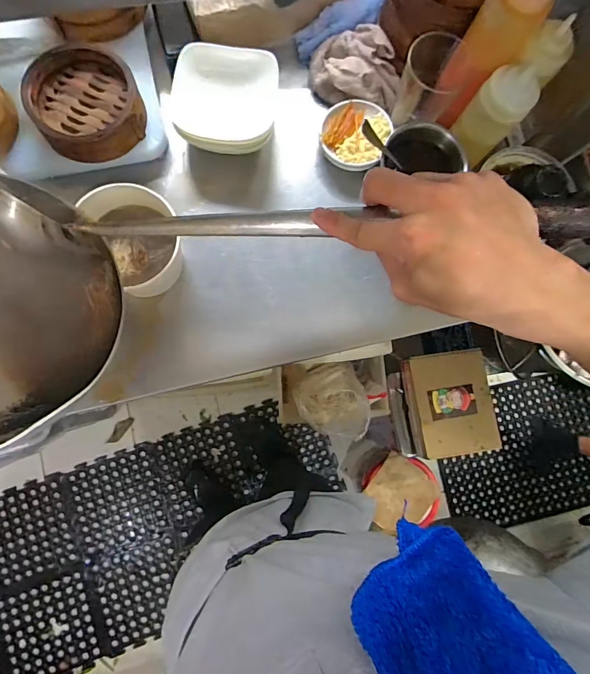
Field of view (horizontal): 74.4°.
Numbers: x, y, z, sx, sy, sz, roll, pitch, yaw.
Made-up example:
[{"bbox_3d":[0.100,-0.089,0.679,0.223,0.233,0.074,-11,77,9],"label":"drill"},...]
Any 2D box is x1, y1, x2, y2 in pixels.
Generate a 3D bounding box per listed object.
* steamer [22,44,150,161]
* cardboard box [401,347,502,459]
[{"bbox_3d":[-0.293,-0.332,0.545,0.141,0.049,0.144,1,83,-5],"label":"steamer"},{"bbox_3d":[0.425,0.180,1.058,0.220,0.069,0.271,-9,84,-6],"label":"cardboard box"}]

